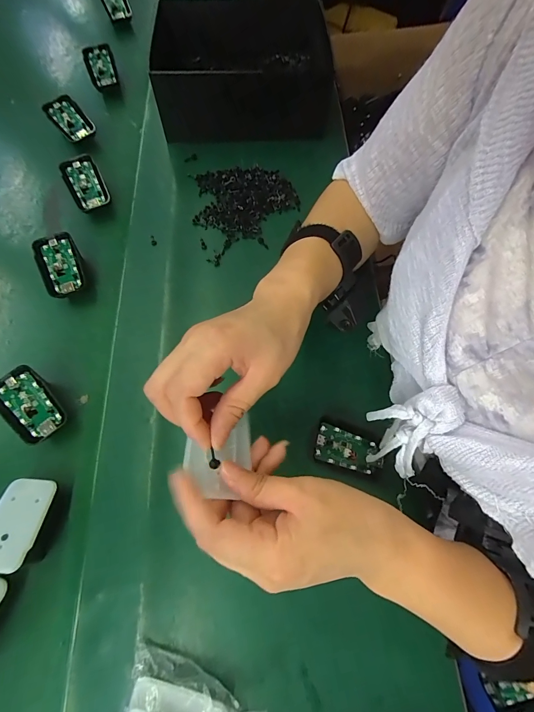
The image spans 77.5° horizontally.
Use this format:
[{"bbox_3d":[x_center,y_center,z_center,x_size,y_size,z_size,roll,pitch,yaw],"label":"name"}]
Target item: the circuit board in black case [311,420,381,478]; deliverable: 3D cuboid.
[{"bbox_3d":[0.072,0.083,0.299,0.062,0.007,0.039,18,67,-11],"label":"circuit board in black case"}]

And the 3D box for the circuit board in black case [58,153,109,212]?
[{"bbox_3d":[-0.236,-0.224,0.431,0.043,0.012,0.068,-27,93,-6],"label":"circuit board in black case"}]

